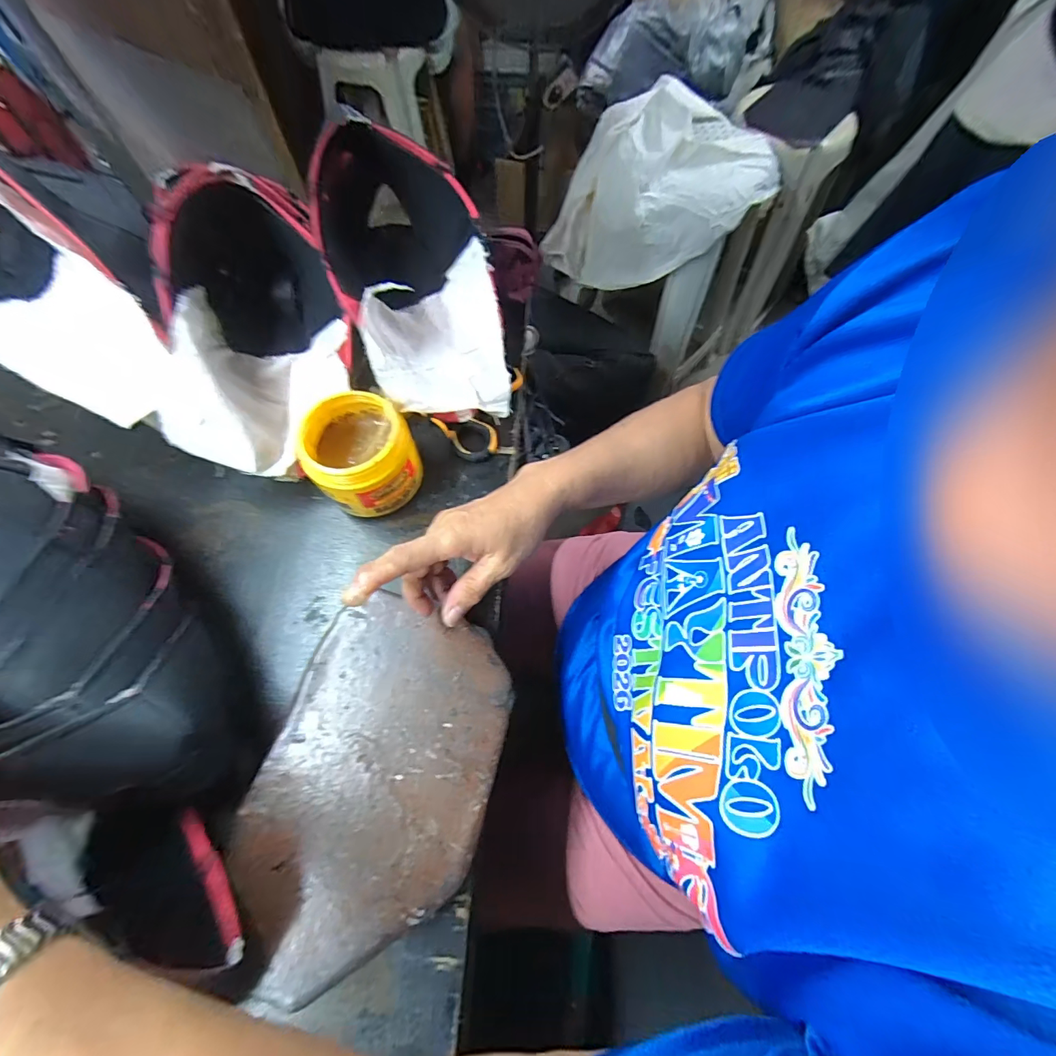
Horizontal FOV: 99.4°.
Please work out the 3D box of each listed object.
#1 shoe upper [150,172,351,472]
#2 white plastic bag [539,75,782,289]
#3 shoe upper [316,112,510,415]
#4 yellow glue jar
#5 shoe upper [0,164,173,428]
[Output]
[{"bbox_3d":[-0.267,-0.208,0.417,0.156,0.138,0.293,-15,68,-7],"label":"shoe upper"},{"bbox_3d":[0.269,-0.711,0.958,0.444,0.273,0.259,5,67,2],"label":"white plastic bag"},{"bbox_3d":[-0.111,-0.249,0.423,0.139,0.148,0.266,-19,69,-8],"label":"shoe upper"},{"bbox_3d":[-0.156,-0.068,0.429,0.090,0.088,0.098,0,67,0],"label":"yellow glue jar"},{"bbox_3d":[-0.431,-0.215,0.350,0.316,0.122,0.123,38,72,0],"label":"shoe upper"}]

